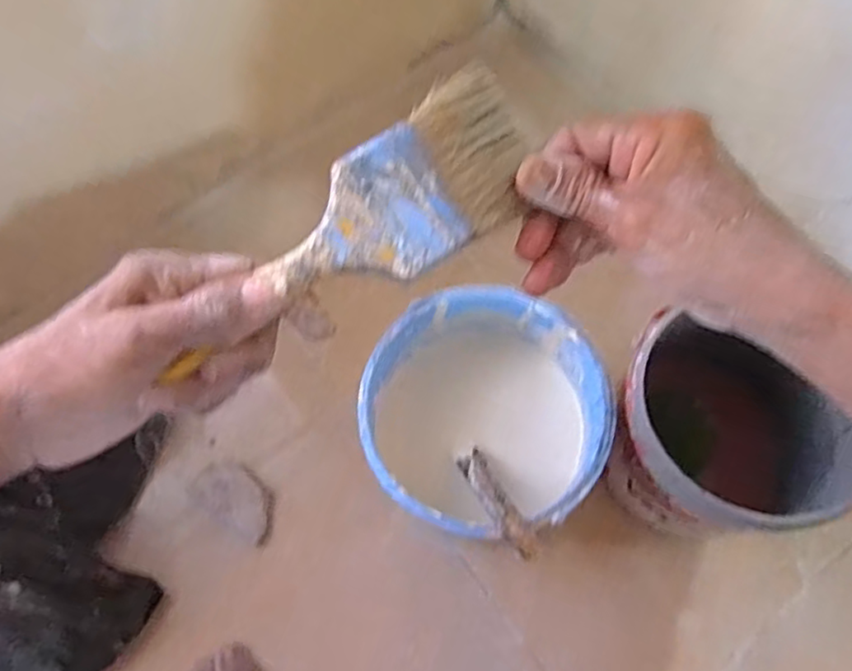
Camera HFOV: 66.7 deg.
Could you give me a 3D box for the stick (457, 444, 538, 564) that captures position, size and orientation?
[{"bbox_3d":[0.050,0.118,0.458,0.019,0.124,0.008,-25,114,-6],"label":"stick"}]

